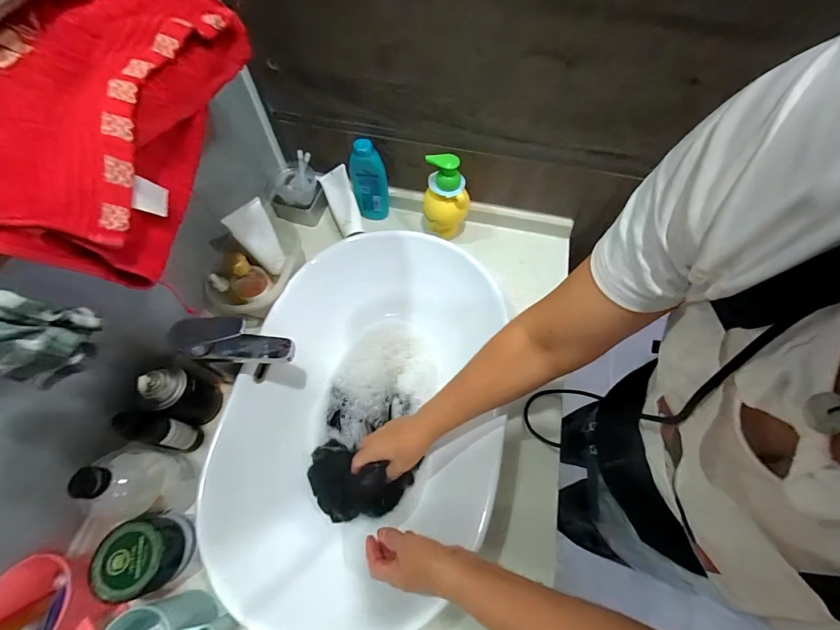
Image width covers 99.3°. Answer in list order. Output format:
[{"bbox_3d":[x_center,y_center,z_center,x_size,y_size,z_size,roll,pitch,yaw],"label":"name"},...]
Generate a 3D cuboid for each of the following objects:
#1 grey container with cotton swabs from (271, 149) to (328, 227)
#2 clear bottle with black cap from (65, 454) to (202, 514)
[{"bbox_3d":[-0.244,-0.247,0.706,0.103,0.094,0.091,-1,61,-1],"label":"grey container with cotton swabs"},{"bbox_3d":[-0.341,0.203,0.433,0.069,0.138,0.074,10,62,5],"label":"clear bottle with black cap"}]

